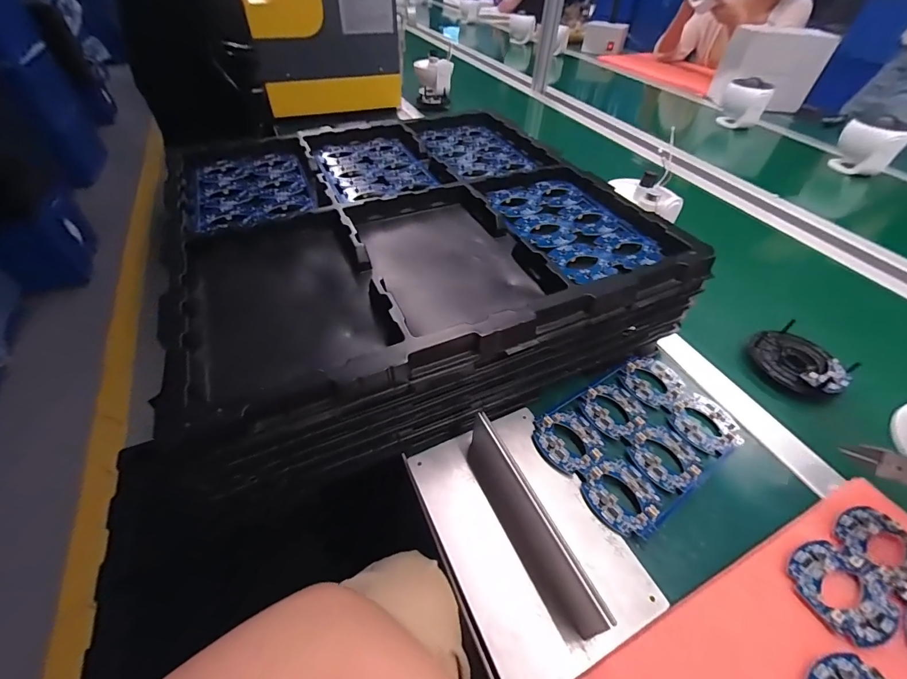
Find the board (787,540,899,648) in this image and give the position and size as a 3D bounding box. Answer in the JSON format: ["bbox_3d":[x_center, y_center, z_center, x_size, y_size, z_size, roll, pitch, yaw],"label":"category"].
[{"bbox_3d":[0.307,0.195,0.305,0.068,0.006,0.065,2,46,-2],"label":"board"}]

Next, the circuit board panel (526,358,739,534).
[{"bbox_3d":[0.190,0.095,0.404,0.201,0.016,0.141,-26,53,-25],"label":"circuit board panel"}]

